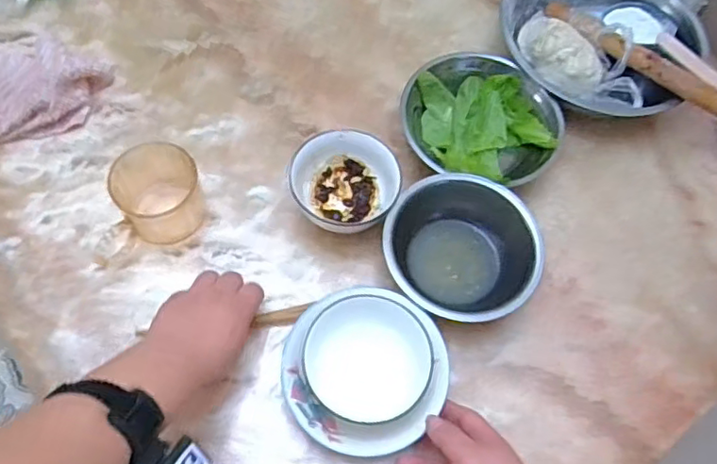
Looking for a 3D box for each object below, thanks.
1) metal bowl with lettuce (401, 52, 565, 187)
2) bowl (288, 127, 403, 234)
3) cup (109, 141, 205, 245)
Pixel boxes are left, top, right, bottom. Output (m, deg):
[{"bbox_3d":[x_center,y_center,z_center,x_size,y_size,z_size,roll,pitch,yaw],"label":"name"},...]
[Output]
[{"bbox_3d":[0.133,-0.121,0.645,0.167,0.062,0.139,16,65,3],"label":"metal bowl with lettuce"},{"bbox_3d":[-0.011,-0.051,0.611,0.106,0.057,0.094,18,65,4],"label":"bowl"},{"bbox_3d":[-0.199,-0.042,0.594,0.080,0.067,0.092,-32,71,-17],"label":"cup"}]

